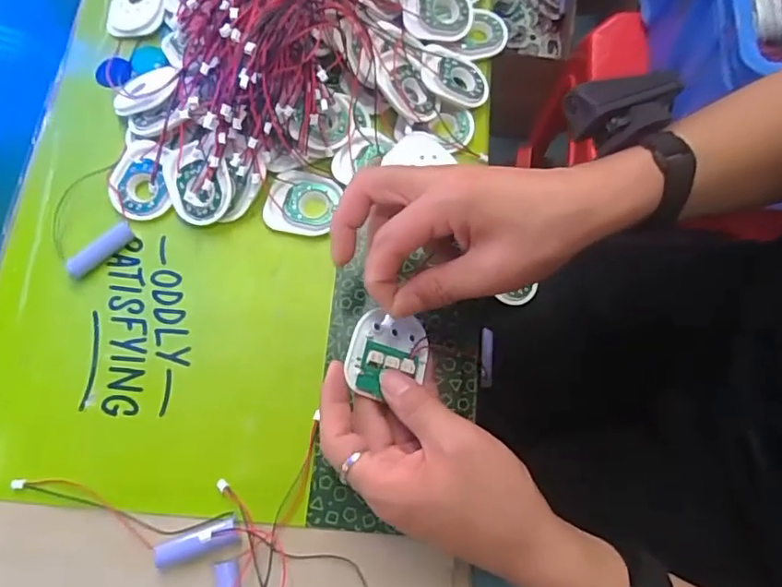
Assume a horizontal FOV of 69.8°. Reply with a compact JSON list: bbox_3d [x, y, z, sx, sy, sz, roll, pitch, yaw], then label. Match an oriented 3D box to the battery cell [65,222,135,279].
[{"bbox_3d":[-0.203,-0.031,0.393,0.050,0.015,0.013,-41,74,-11],"label":"battery cell"}]

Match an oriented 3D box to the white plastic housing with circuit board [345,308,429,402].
[{"bbox_3d":[-0.001,0.038,0.338,0.048,0.012,0.050,15,67,-10],"label":"white plastic housing with circuit board"}]

